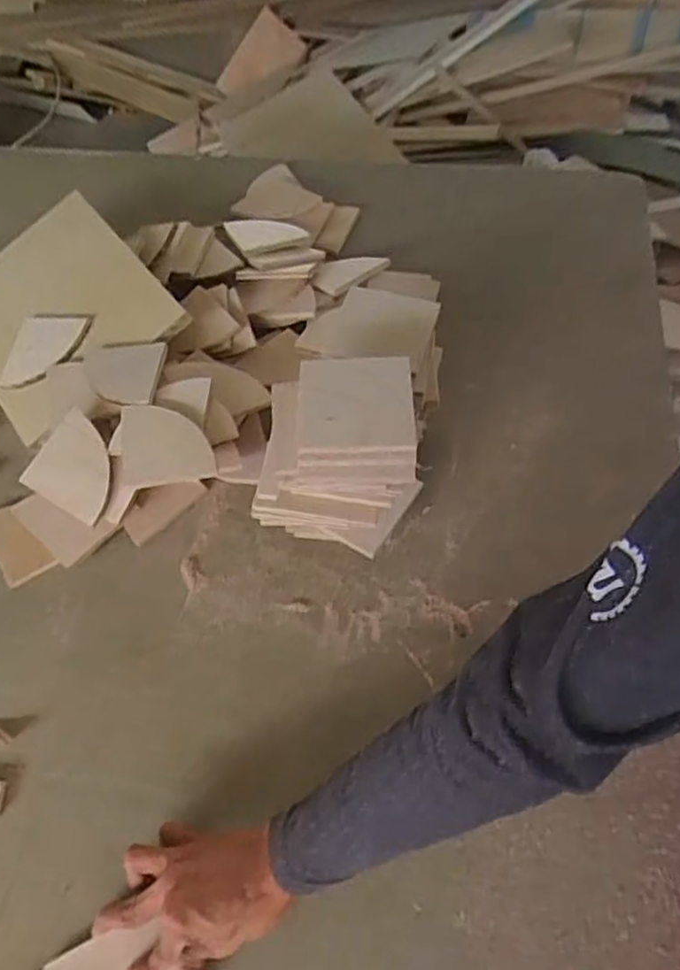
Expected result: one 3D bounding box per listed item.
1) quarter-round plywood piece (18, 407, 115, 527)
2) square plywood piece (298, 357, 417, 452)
[{"bbox_3d":[-0.283,-0.018,0.726,0.094,0.009,0.095,36,88,3],"label":"quarter-round plywood piece"},{"bbox_3d":[0.014,-0.073,0.585,0.100,0.009,0.101,-2,57,2],"label":"square plywood piece"}]

